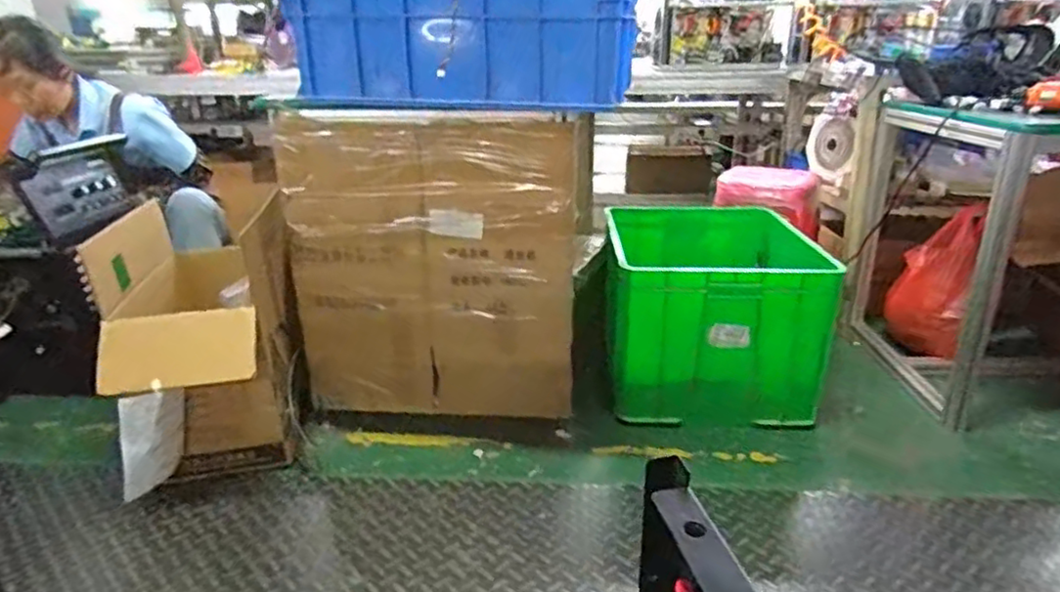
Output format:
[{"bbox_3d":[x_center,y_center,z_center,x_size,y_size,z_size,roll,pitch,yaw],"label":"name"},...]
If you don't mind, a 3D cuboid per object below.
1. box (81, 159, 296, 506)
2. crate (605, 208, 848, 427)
[{"bbox_3d":[-0.705,0.084,1.418,0.348,0.505,0.564,-10,23,-24],"label":"box"},{"bbox_3d":[0.473,0.024,1.706,0.542,0.382,0.587,2,21,4],"label":"crate"}]

